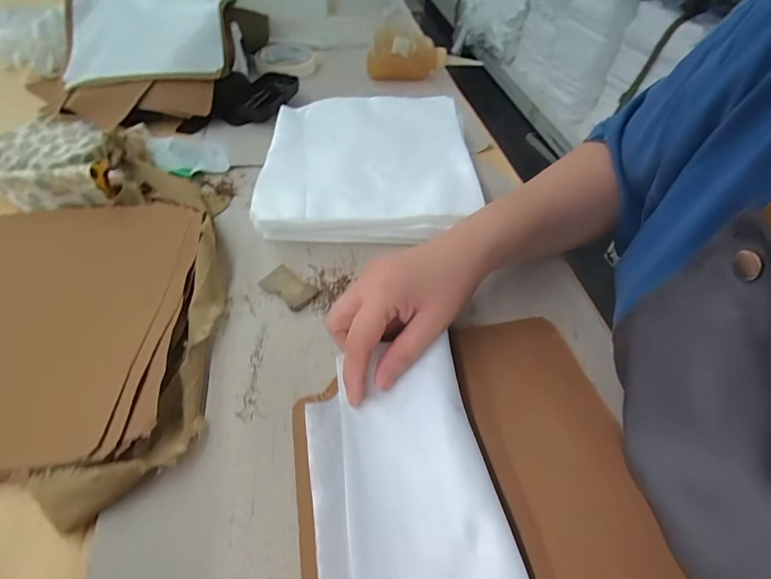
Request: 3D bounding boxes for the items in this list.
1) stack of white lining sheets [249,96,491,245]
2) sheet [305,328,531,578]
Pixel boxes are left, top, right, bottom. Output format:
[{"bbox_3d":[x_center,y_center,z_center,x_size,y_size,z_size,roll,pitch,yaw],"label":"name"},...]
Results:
[{"bbox_3d":[-0.014,-0.138,0.454,0.210,0.041,0.220,1,49,-3],"label":"stack of white lining sheets"},{"bbox_3d":[0.014,0.133,0.234,0.105,0.026,0.205,-8,50,-10],"label":"sheet"}]

